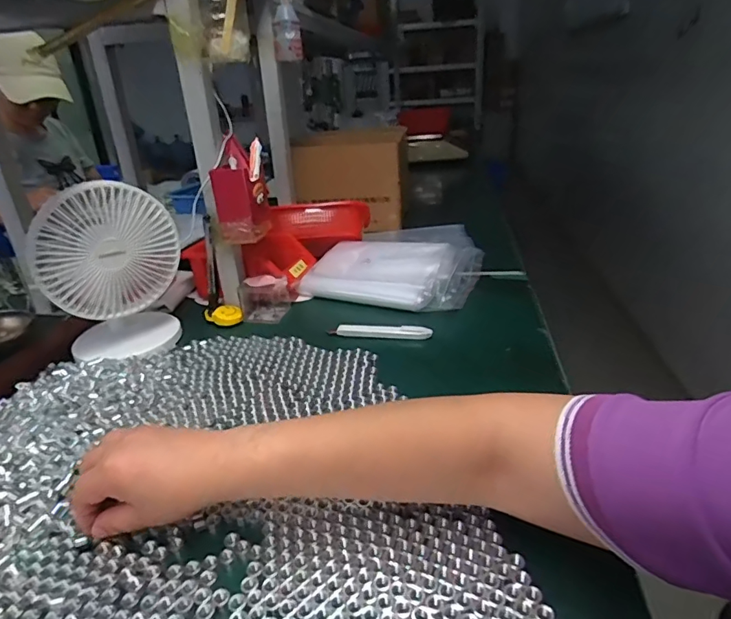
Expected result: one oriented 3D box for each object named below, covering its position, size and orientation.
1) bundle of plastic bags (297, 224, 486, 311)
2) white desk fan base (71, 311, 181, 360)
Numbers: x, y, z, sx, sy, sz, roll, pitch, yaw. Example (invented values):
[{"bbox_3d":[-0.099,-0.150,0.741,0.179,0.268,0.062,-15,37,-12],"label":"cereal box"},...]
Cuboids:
[{"bbox_3d":[0.041,-0.073,0.781,0.250,0.072,0.171,9,28,26],"label":"bundle of plastic bags"},{"bbox_3d":[-0.320,0.034,0.666,0.131,0.011,0.121,-19,30,-26],"label":"white desk fan base"}]

